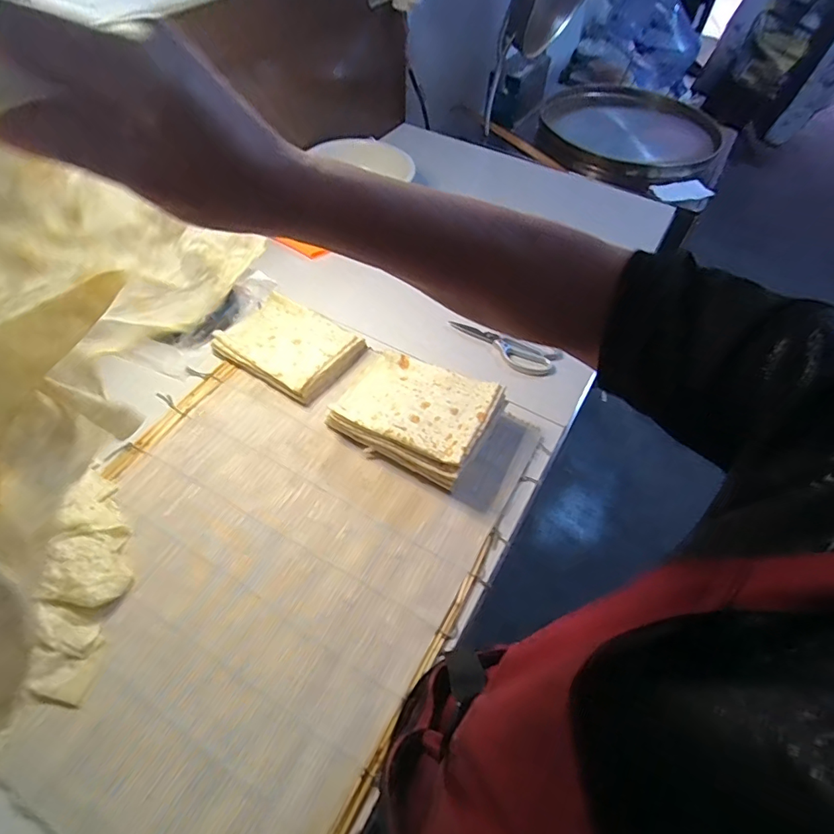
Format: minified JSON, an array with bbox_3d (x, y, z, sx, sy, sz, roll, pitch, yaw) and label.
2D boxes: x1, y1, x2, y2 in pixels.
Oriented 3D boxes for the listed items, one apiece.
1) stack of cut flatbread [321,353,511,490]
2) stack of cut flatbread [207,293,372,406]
[{"bbox_3d":[-0.004,-0.014,0.746,0.233,0.078,0.170,26,56,15],"label":"stack of cut flatbread"},{"bbox_3d":[-0.222,-0.127,0.844,0.217,0.044,0.164,28,57,16],"label":"stack of cut flatbread"}]

